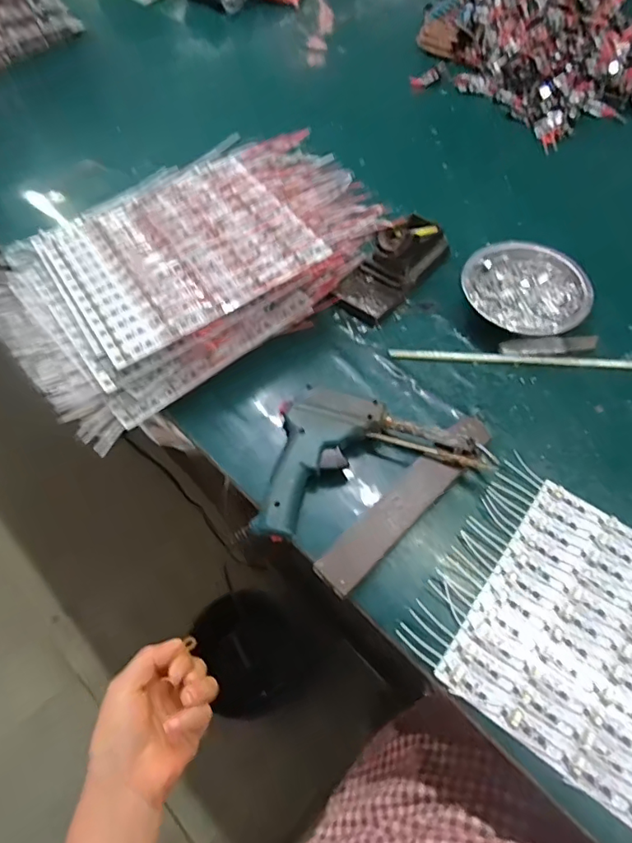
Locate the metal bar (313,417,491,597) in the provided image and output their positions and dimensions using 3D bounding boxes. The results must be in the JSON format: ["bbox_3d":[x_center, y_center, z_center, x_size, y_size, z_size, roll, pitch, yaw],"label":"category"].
[{"bbox_3d":[0.081,0.064,0.436,0.198,0.009,0.032,-41,67,-19],"label":"metal bar"}]

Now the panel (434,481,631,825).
[{"bbox_3d":[0.238,0.178,0.380,0.226,0.006,0.190,34,65,17],"label":"panel"}]

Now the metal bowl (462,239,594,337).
[{"bbox_3d":[0.218,-0.135,0.541,0.125,0.035,0.111,38,66,19],"label":"metal bowl"}]

